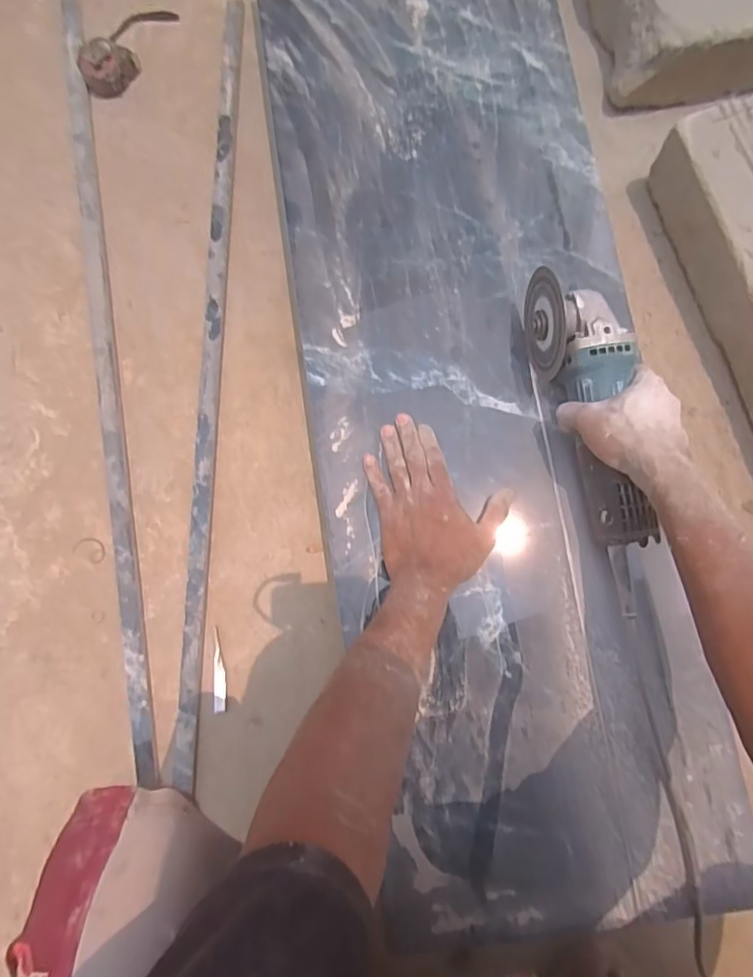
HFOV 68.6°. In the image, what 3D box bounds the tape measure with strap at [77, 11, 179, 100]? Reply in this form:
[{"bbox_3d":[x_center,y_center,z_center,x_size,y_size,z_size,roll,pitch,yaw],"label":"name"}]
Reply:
[{"bbox_3d":[-0.364,-0.642,0.789,0.071,0.037,0.170,30,85,7],"label":"tape measure with strap"}]

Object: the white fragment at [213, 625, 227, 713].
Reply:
[{"bbox_3d":[-0.189,0.219,0.667,0.015,0.007,0.097,-3,82,3],"label":"white fragment"}]

